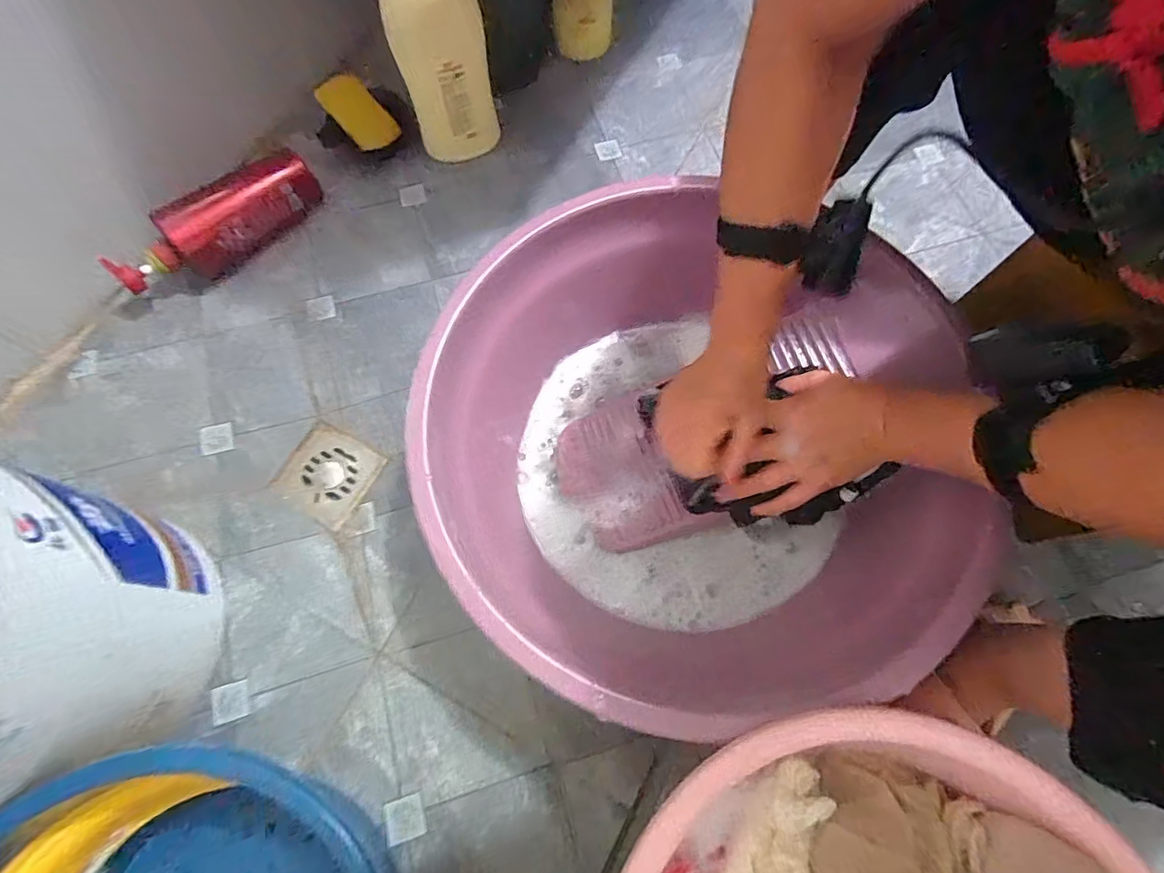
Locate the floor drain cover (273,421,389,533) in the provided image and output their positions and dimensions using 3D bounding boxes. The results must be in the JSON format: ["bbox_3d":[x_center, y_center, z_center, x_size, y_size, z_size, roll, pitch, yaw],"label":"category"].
[{"bbox_3d":[-0.287,0.043,0.601,0.101,0.005,0.092,28,72,10],"label":"floor drain cover"}]

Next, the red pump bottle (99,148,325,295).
[{"bbox_3d":[-0.447,-0.259,0.661,0.258,0.074,0.063,-40,74,-13],"label":"red pump bottle"}]

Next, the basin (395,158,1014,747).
[{"bbox_3d":[0.094,0.010,0.510,0.455,0.177,0.453,0,70,0],"label":"basin"}]

